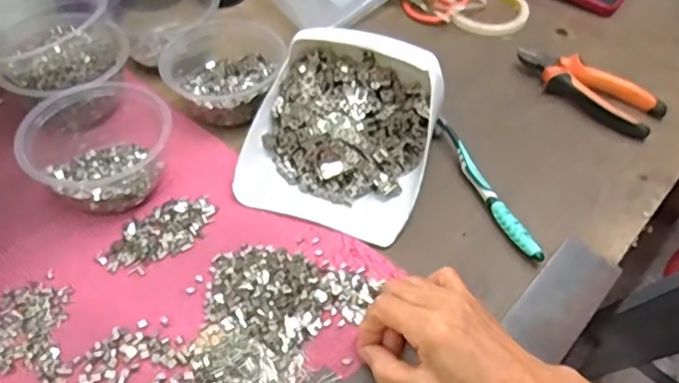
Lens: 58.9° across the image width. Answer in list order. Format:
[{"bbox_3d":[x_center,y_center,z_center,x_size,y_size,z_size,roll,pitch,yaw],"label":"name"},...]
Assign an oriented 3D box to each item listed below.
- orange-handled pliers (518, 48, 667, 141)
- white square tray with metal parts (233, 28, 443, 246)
[{"bbox_3d":[0.251,-0.107,0.614,0.149,0.025,0.053,35,57,25],"label":"orange-handled pliers"},{"bbox_3d":[0.005,-0.061,0.521,0.156,0.080,0.169,16,50,11],"label":"white square tray with metal parts"}]

